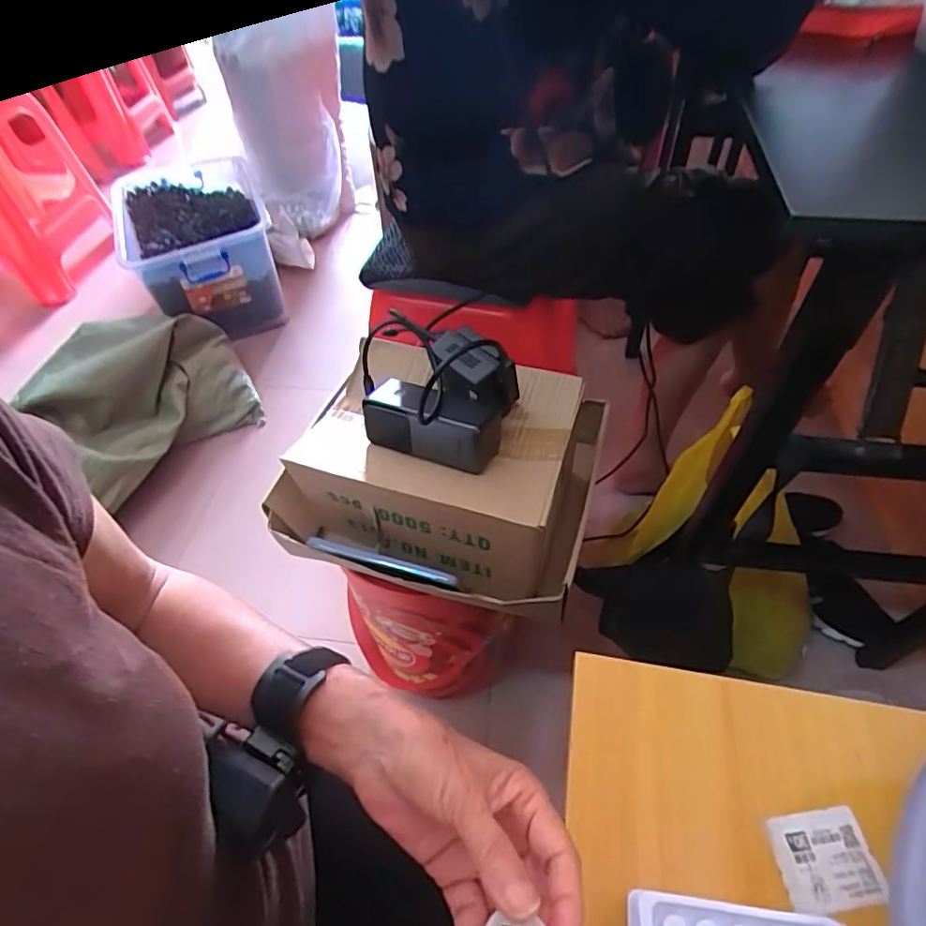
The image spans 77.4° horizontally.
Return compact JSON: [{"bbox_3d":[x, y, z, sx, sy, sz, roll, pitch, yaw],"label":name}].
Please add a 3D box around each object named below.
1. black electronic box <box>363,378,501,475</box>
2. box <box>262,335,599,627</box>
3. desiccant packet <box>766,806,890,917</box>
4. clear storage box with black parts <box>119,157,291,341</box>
[{"bbox_3d":[-0.032,-0.039,0.559,0.129,0.057,0.048,16,53,16],"label":"black electronic box"},{"bbox_3d":[-0.035,0.010,0.637,0.324,0.138,0.238,11,51,12],"label":"box"},{"bbox_3d":[0.220,0.240,0.350,0.057,0.004,0.049,-7,50,-3],"label":"desiccant packet"},{"bbox_3d":[-0.620,-0.507,1.392,0.311,0.255,0.386,-21,52,-13],"label":"clear storage box with black parts"}]

